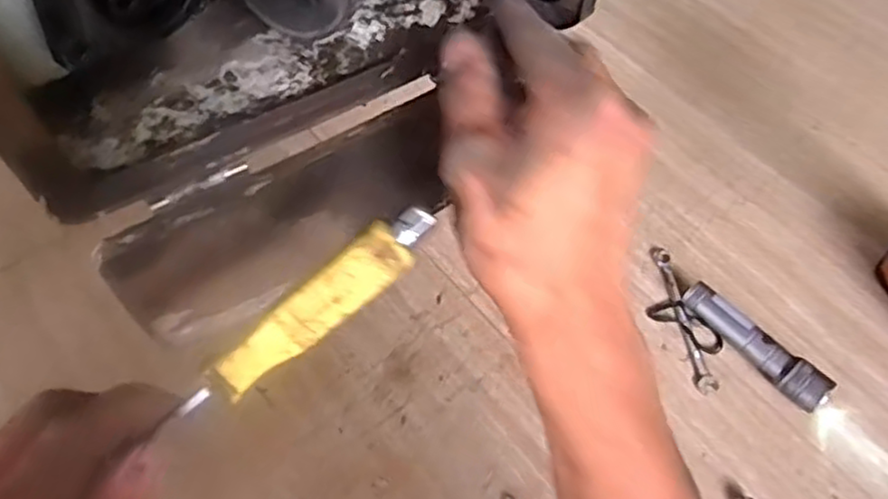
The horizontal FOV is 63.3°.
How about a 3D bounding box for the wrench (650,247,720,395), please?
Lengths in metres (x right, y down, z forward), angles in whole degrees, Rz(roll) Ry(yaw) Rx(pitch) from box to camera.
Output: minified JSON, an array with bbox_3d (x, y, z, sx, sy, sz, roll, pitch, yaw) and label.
[{"bbox_3d":[0.235,0.066,0.710,0.021,0.009,0.158,-7,58,-2],"label":"wrench"}]

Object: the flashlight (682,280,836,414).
[{"bbox_3d":[0.286,0.089,0.671,0.030,0.034,0.149,-37,63,-19],"label":"flashlight"}]

